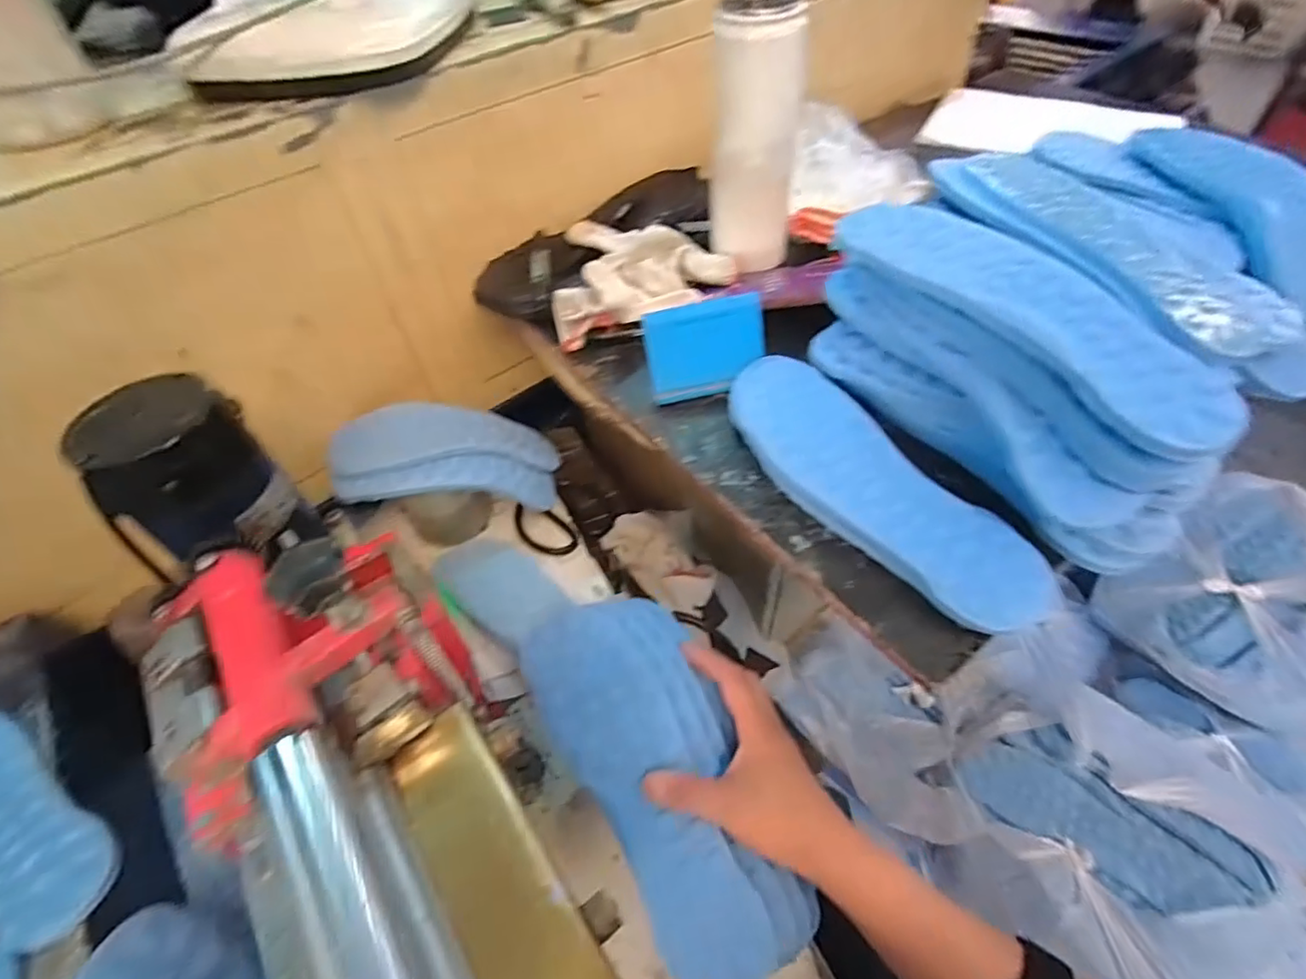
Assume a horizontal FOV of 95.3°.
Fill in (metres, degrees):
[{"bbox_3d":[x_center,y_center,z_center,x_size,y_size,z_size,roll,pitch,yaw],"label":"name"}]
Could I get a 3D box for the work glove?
[{"bbox_3d":[-0.009,-0.210,0.575,0.171,0.052,0.150,-4,50,1],"label":"work glove"}]

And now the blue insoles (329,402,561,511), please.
[{"bbox_3d":[-0.213,-0.029,0.619,0.214,0.082,0.116,-6,50,0],"label":"blue insoles"}]

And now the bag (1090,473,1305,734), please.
[{"bbox_3d":[0.861,0.170,0.865,0.287,0.176,0.328,-48,60,16],"label":"bag"}]

